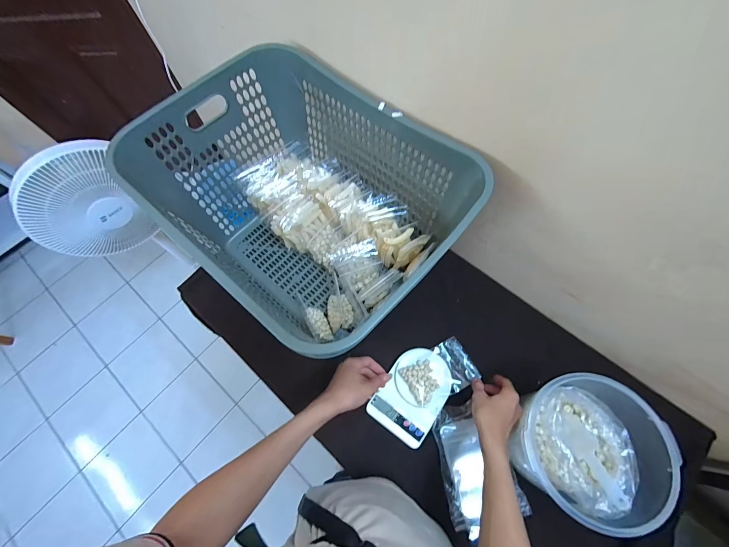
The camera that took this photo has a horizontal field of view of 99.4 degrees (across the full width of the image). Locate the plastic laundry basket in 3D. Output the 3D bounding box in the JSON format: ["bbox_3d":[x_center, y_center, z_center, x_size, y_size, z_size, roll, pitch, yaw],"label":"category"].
[{"bbox_3d":[-0.112,-0.120,0.667,0.557,0.342,0.419,40,74,16],"label":"plastic laundry basket"}]

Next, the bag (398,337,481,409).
[{"bbox_3d":[0.159,0.211,0.654,0.145,0.020,0.095,-29,70,-10],"label":"bag"}]

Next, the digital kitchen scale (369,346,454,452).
[{"bbox_3d":[0.105,0.250,0.651,0.125,0.041,0.183,34,72,14],"label":"digital kitchen scale"}]

